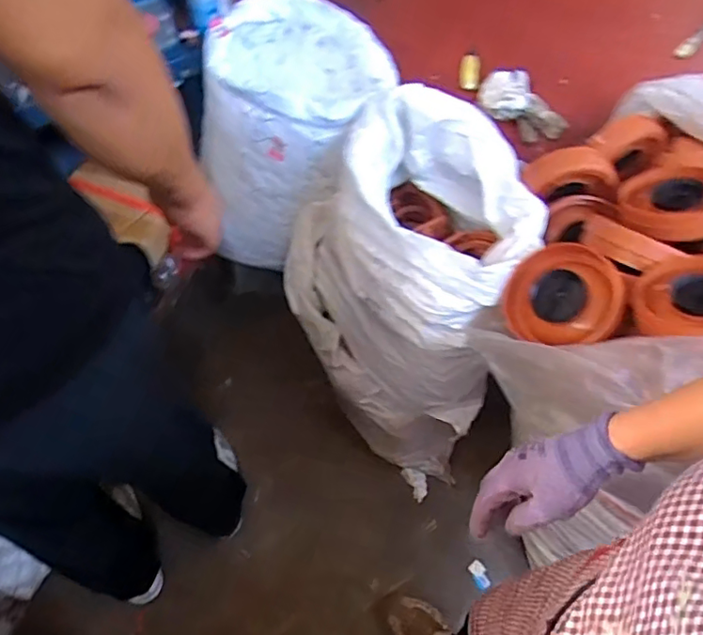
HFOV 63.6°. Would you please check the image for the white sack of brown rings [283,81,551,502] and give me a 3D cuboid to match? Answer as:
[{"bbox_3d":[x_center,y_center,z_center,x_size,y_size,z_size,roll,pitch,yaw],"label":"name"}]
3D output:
[{"bbox_3d":[0.076,-0.021,1.094,0.374,0.662,0.394,-1,58,-4],"label":"white sack of brown rings"}]

